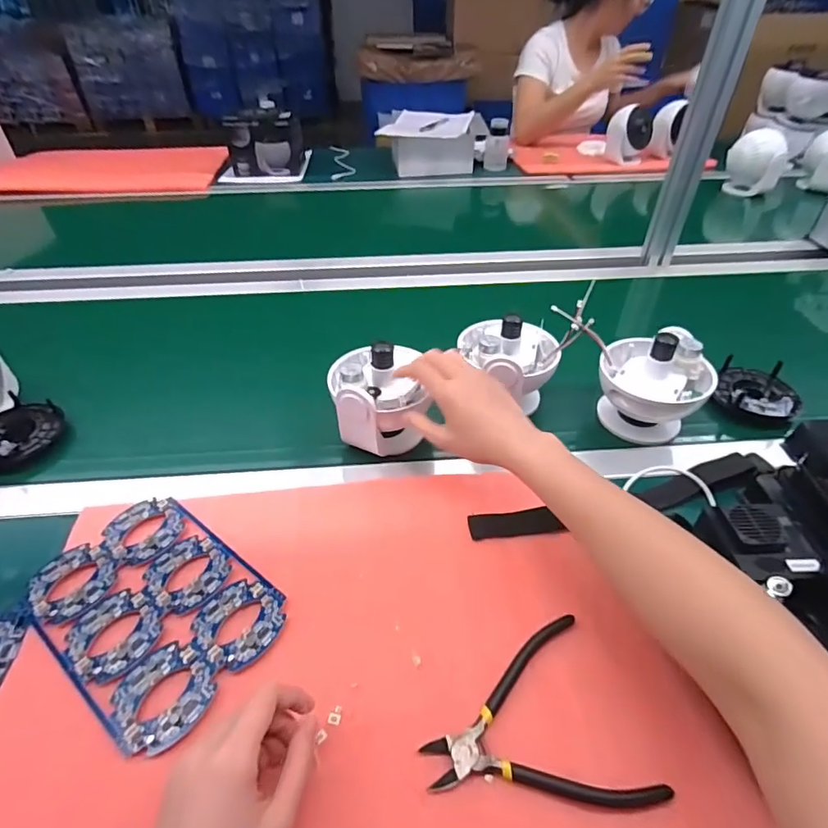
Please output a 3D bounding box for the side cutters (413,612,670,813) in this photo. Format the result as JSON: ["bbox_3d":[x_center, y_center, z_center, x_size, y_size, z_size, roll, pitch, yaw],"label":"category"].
[{"bbox_3d":[0.077,0.218,0.330,0.139,0.011,0.119,-14,45,-14],"label":"side cutters"}]

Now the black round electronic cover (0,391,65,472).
[{"bbox_3d":[-0.459,0.023,0.549,0.103,0.035,0.101,22,48,23],"label":"black round electronic cover"}]

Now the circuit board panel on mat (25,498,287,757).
[{"bbox_3d":[-0.214,0.155,0.398,0.200,0.009,0.138,28,50,27],"label":"circuit board panel on mat"}]

